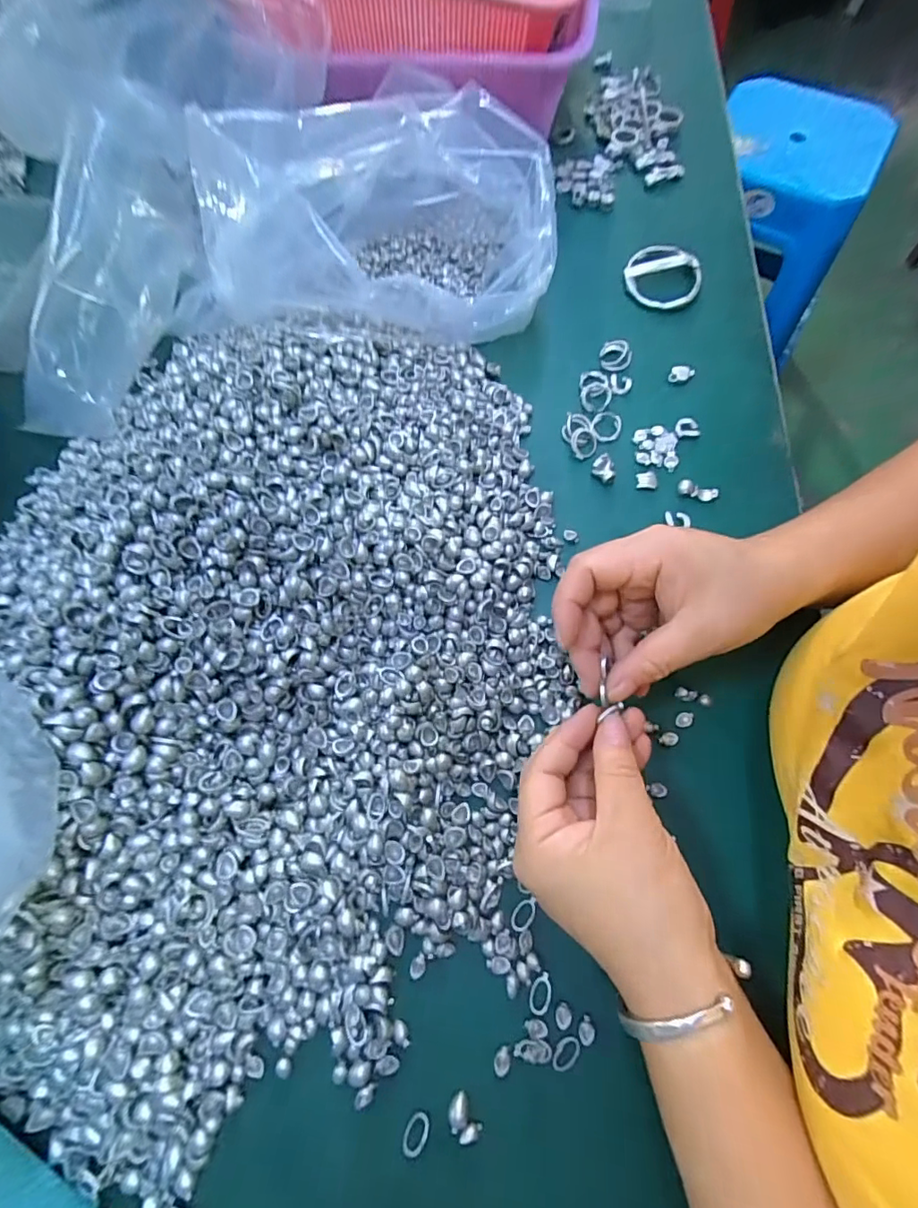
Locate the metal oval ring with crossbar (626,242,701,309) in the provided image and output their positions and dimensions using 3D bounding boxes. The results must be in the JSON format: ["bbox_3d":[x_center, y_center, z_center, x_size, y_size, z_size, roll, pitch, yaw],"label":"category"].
[{"bbox_3d":[0.165,-0.266,0.406,0.059,0.011,0.063,20,72,9],"label":"metal oval ring with crossbar"}]

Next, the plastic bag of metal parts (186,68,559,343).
[{"bbox_3d":[-0.041,-0.291,0.362,0.220,0.111,0.150,5,70,4],"label":"plastic bag of metal parts"}]

